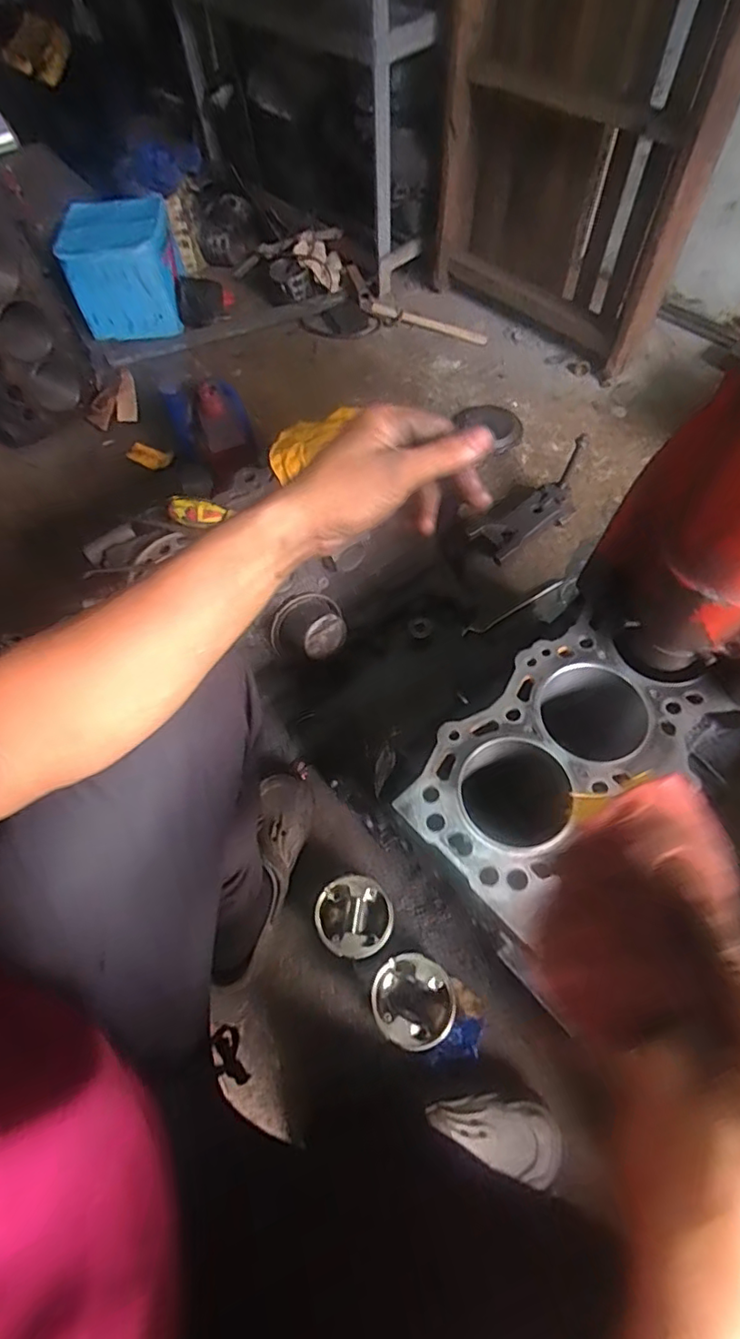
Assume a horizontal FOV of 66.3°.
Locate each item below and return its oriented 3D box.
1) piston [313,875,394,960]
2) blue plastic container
[{"bbox_3d":[-0.017,0.305,0.695,0.087,0.088,0.087,-14,62,-4],"label":"piston"},{"bbox_3d":[-0.558,-0.902,1.302,0.243,0.195,0.257,-14,62,-4],"label":"blue plastic container"}]

